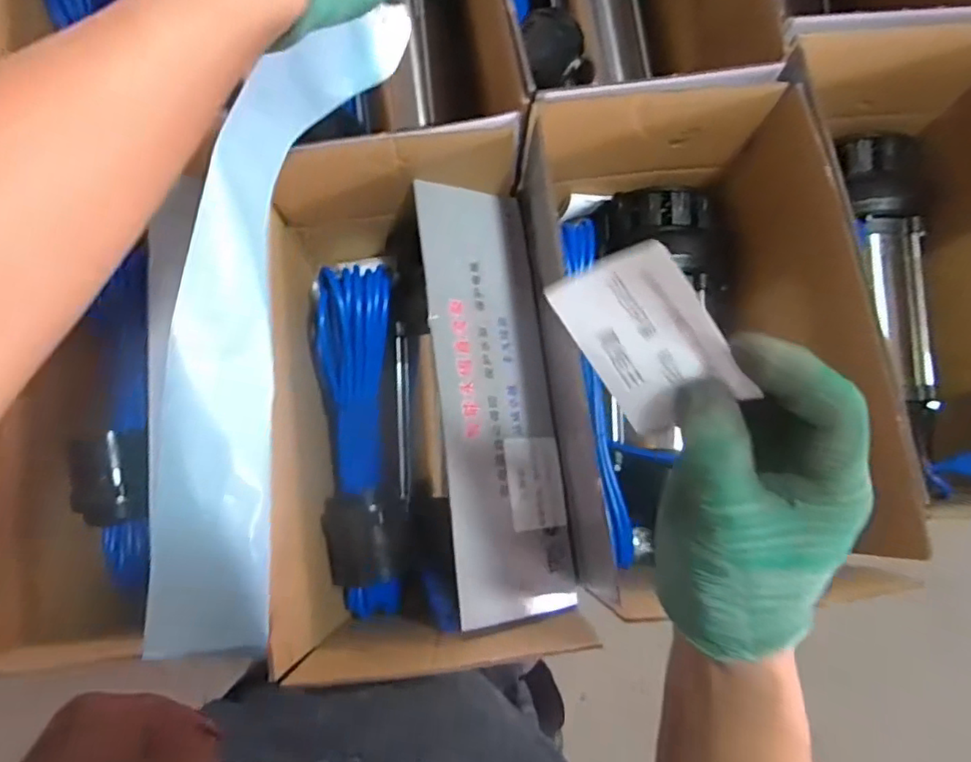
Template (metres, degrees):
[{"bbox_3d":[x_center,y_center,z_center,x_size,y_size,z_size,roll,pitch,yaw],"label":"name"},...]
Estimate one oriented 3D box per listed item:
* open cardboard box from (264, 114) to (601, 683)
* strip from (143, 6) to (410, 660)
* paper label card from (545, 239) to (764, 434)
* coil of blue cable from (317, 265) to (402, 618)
[{"bbox_3d":[-0.073,0.023,0.543,0.266,0.199,0.411,-8,78,-2],"label":"open cardboard box"},{"bbox_3d":[-0.146,-0.038,0.382,0.078,0.074,0.445,10,88,2],"label":"strip"},{"bbox_3d":[0.067,-0.015,0.242,0.078,0.057,0.009,54,43,-14],"label":"paper label card"},{"bbox_3d":[-0.126,0.063,0.595,0.066,0.053,0.364,-2,95,-1],"label":"coil of blue cable"}]

